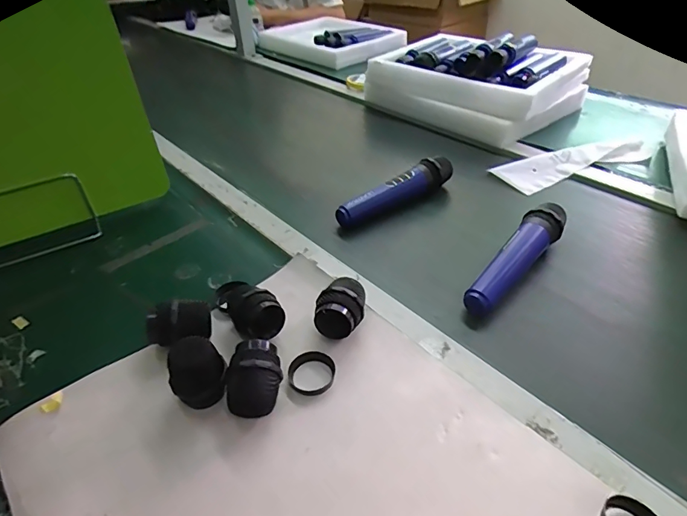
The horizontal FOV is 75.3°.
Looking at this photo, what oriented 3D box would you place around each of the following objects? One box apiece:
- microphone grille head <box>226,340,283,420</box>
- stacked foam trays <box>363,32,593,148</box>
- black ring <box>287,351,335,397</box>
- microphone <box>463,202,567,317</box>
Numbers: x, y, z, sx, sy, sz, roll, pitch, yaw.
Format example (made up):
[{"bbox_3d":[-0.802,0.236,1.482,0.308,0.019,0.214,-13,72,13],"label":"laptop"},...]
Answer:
[{"bbox_3d":[-0.080,0.108,0.398,0.049,0.050,0.055,-13,40,-7],"label":"microphone grille head"},{"bbox_3d":[0.268,-0.363,0.901,0.349,0.120,0.315,30,50,34],"label":"stacked foam trays"},{"bbox_3d":[-0.031,0.105,0.422,0.043,0.014,0.047,-4,39,3],"label":"black ring"},{"bbox_3d":[0.206,0.002,0.520,0.047,0.047,0.200,26,50,33],"label":"microphone"}]

